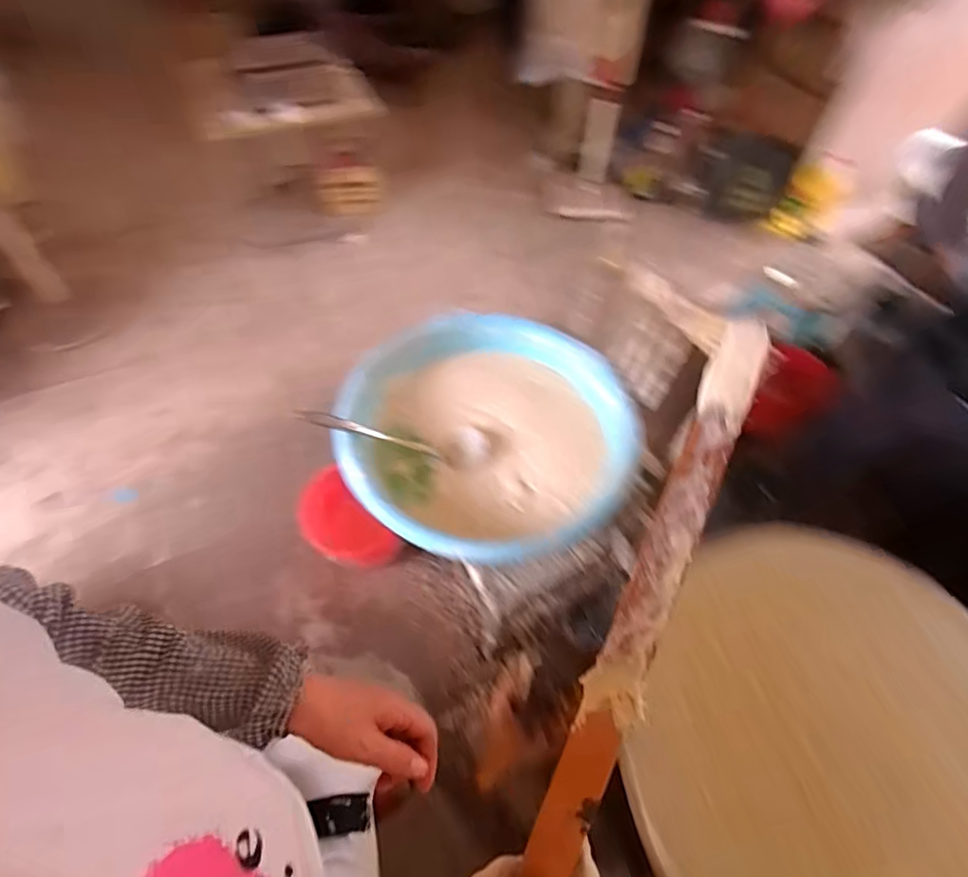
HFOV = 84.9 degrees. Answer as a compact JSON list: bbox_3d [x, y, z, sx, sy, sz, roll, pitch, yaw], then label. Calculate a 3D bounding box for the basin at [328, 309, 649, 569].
[{"bbox_3d":[-0.001,-0.015,0.968,0.489,0.147,0.478,1,56,-2],"label":"basin"}]

